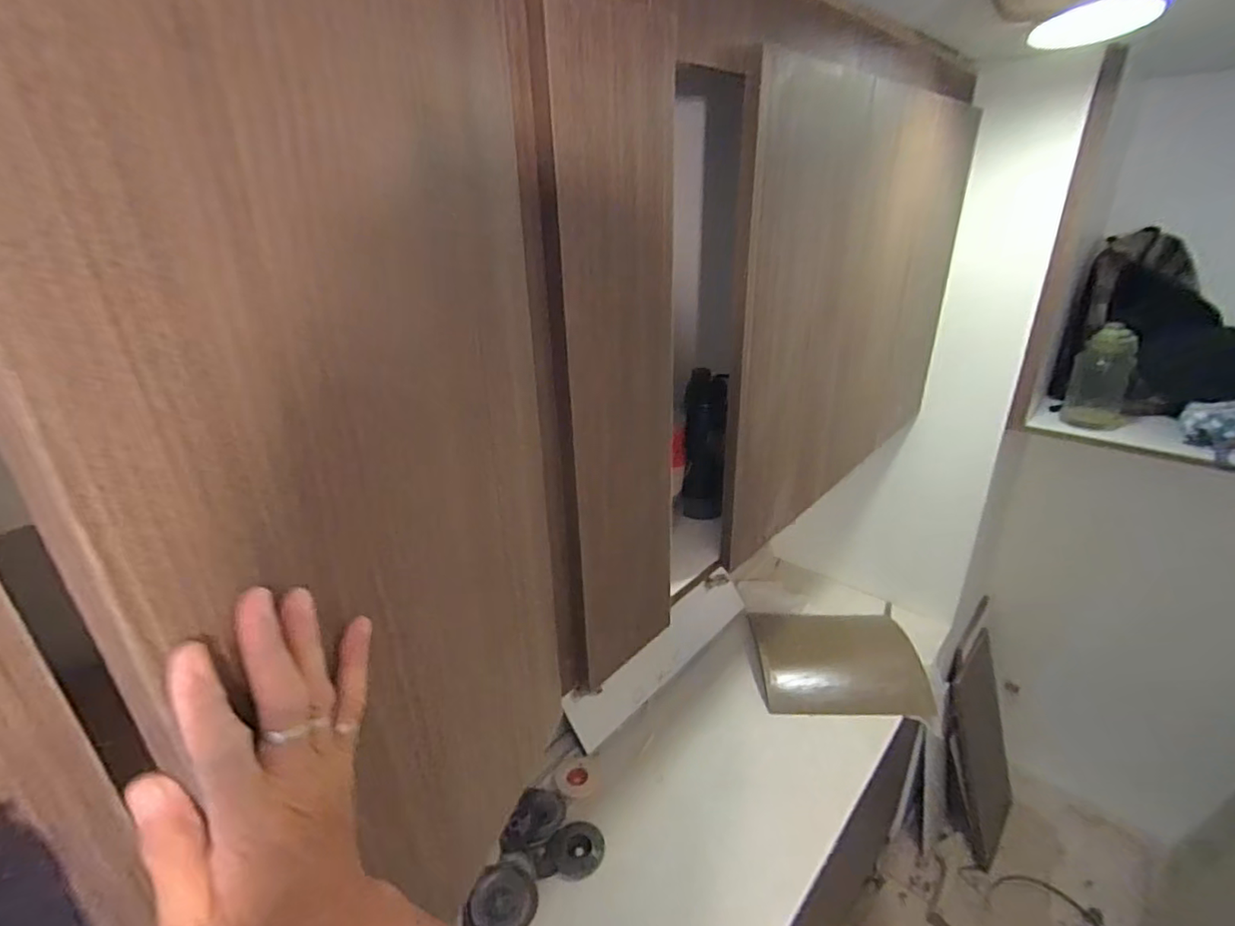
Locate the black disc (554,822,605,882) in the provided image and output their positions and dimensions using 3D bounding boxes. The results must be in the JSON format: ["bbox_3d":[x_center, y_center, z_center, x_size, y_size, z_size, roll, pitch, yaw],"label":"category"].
[{"bbox_3d":[-0.073,0.742,1.128,0.092,0.008,0.093,-3,40,2],"label":"black disc"}]

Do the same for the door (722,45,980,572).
[{"bbox_3d":[0.484,-0.302,1.098,0.027,0.665,0.942,19,31,37],"label":"door"}]

